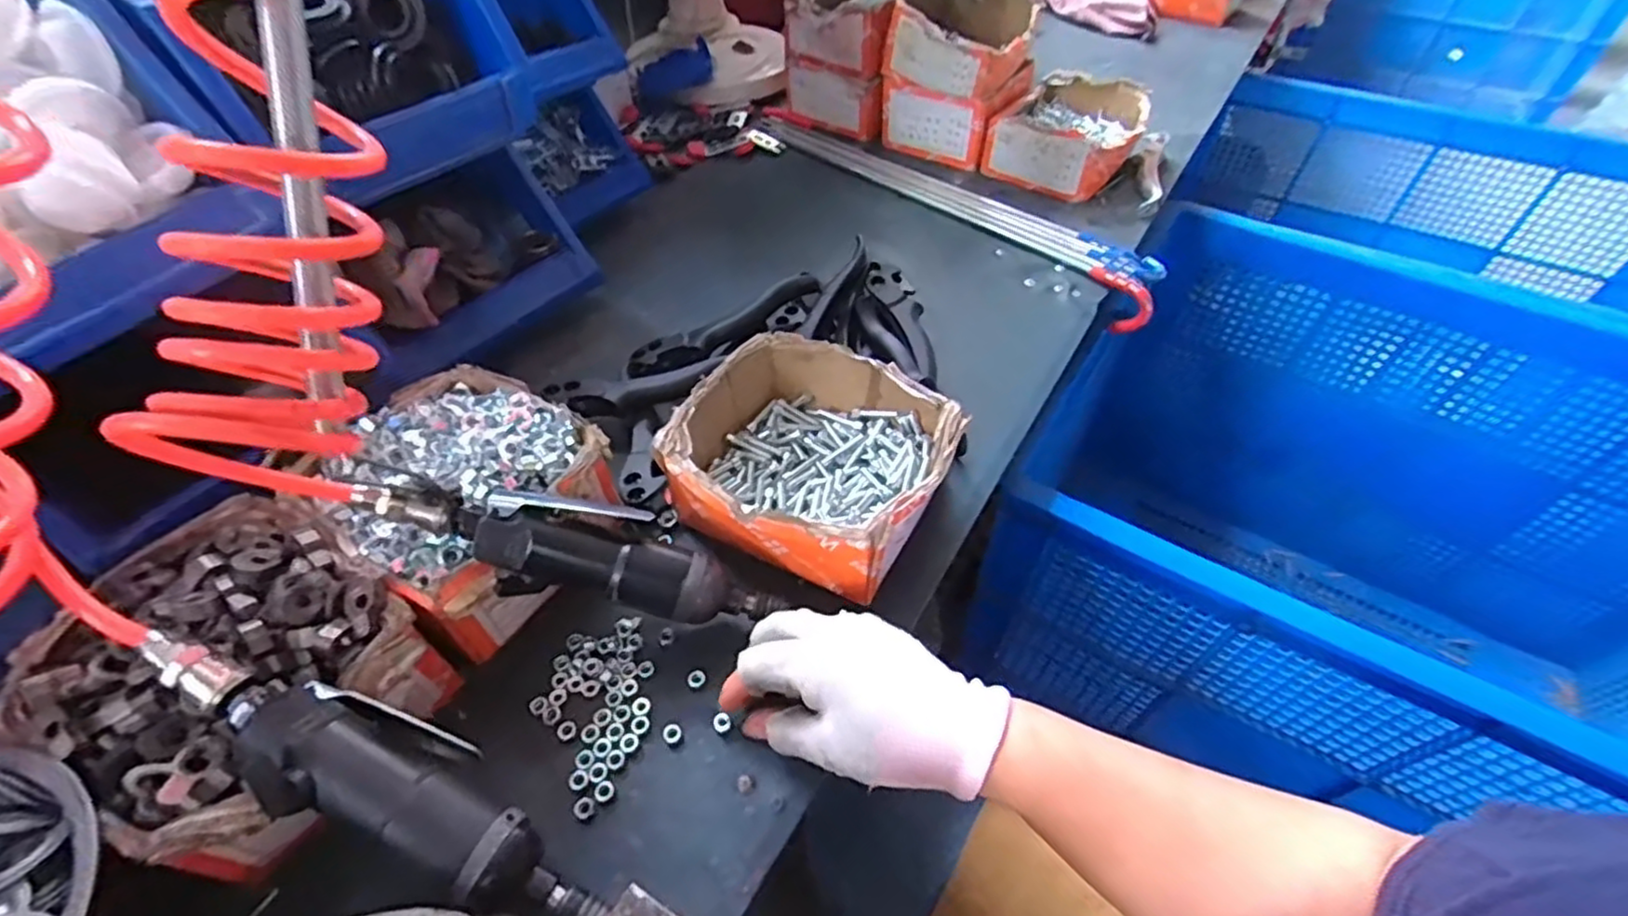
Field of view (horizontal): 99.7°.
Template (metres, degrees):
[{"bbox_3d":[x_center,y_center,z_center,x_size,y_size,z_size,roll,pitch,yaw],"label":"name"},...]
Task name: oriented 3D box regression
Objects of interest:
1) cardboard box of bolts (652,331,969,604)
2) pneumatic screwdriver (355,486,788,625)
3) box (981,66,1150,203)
[{"bbox_3d":[0.000,0.004,0.460,0.163,0.077,0.150,26,53,21],"label":"cardboard box of bolts"},{"bbox_3d":[-0.131,0.053,0.389,0.222,0.042,0.045,19,48,-11],"label":"pneumatic screwdriver"},{"bbox_3d":[0.291,-0.369,0.785,0.150,0.068,0.163,24,53,19],"label":"box"}]

